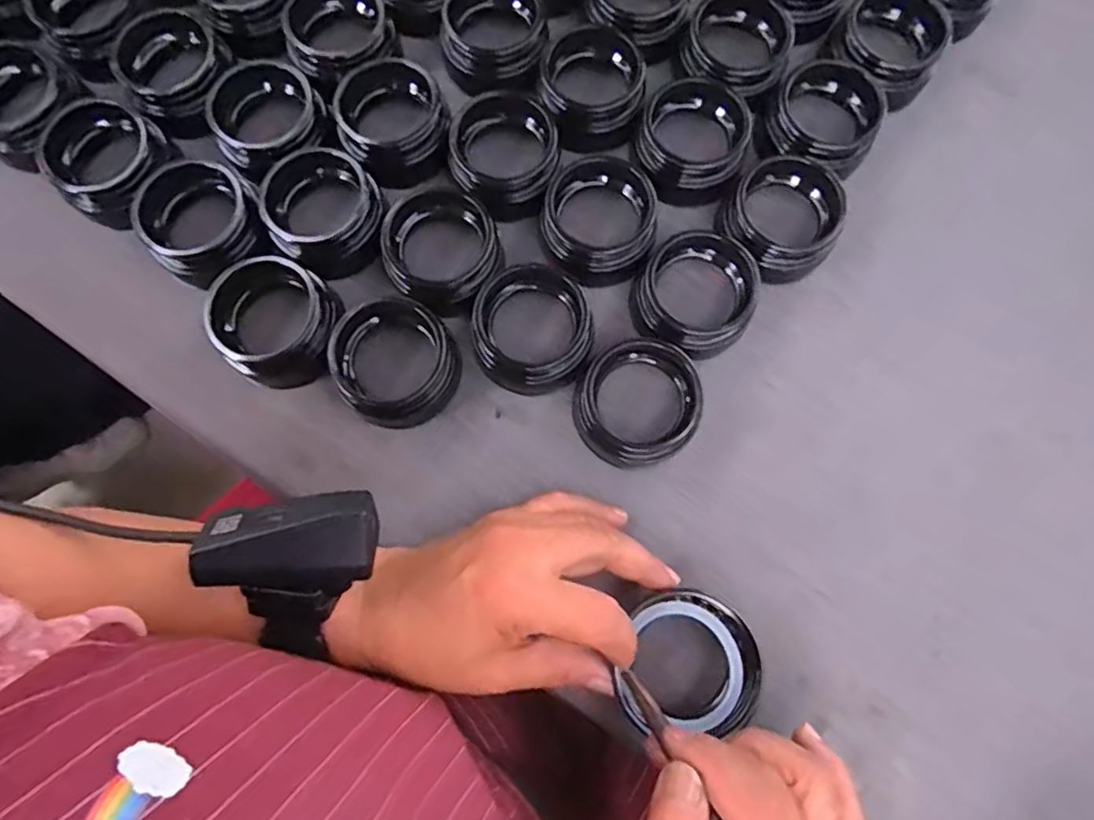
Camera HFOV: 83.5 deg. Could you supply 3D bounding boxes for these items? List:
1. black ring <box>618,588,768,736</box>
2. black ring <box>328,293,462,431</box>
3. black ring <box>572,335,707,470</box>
[{"bbox_3d":[0.067,0.121,0.286,0.069,0.012,0.069,5,71,-14],"label":"black ring"},{"bbox_3d":[-0.081,-0.026,0.323,0.065,0.038,0.062,0,77,-1],"label":"black ring"},{"bbox_3d":[0.053,-0.005,0.325,0.074,0.033,0.062,-33,79,-8],"label":"black ring"}]

